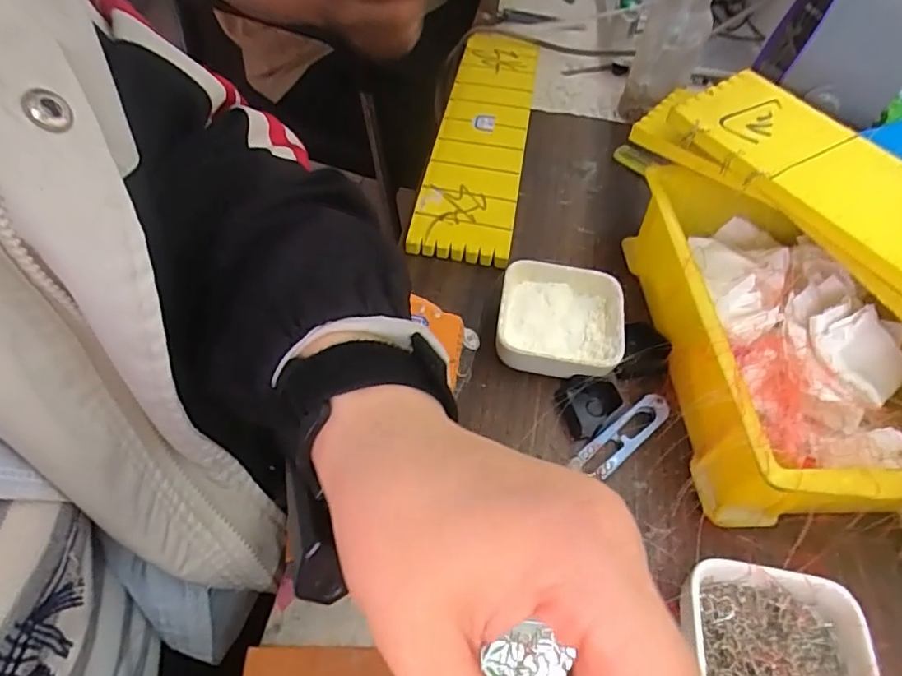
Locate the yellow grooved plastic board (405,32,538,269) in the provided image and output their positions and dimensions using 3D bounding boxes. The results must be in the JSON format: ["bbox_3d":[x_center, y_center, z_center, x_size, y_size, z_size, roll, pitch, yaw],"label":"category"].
[{"bbox_3d":[0.031,-0.195,0.524,0.079,0.027,0.336,6,53,7],"label":"yellow grooved plastic board"}]

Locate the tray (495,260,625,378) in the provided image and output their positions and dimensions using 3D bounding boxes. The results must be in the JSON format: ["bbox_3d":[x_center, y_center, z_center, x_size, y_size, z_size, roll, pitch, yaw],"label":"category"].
[{"bbox_3d":[0.075,-0.010,0.378,0.080,0.035,0.085,10,54,4],"label":"tray"}]

